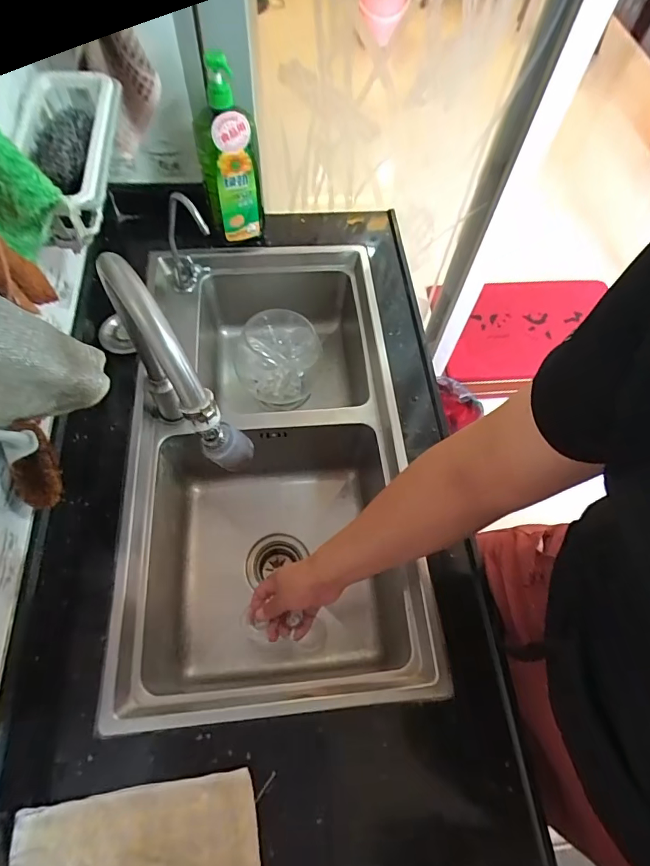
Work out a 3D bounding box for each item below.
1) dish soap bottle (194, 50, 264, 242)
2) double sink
[{"bbox_3d":[-0.151,-0.441,0.727,0.093,0.259,0.096,-9,63,-8],"label":"dish soap bottle"},{"bbox_3d":[-0.087,0.047,0.785,0.392,0.243,0.720,-4,63,-5],"label":"double sink"}]

